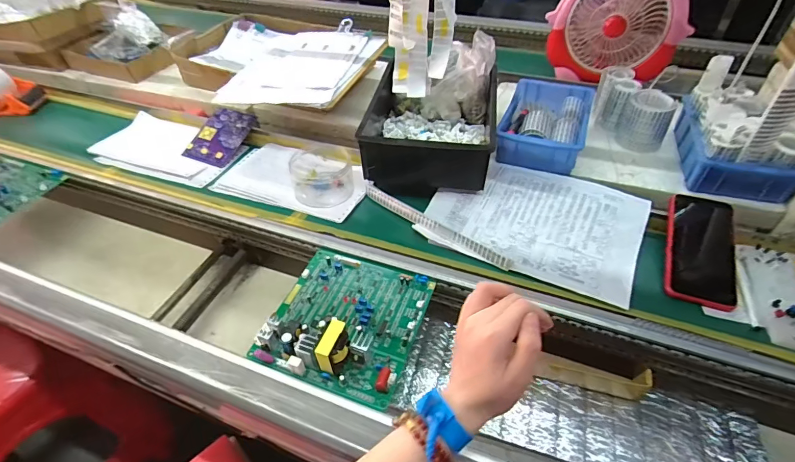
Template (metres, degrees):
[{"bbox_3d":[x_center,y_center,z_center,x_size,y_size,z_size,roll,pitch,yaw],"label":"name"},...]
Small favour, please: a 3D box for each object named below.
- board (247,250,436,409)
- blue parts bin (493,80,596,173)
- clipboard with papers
[{"bbox_3d":[-0.066,0.093,0.492,0.186,0.046,0.182,14,48,14],"label":"board"},{"bbox_3d":[0.248,-0.186,0.687,0.133,0.058,0.206,17,49,17],"label":"blue parts bin"},{"bbox_3d":[-0.162,-0.316,0.756,0.225,0.026,0.301,12,48,12],"label":"clipboard with papers"}]

